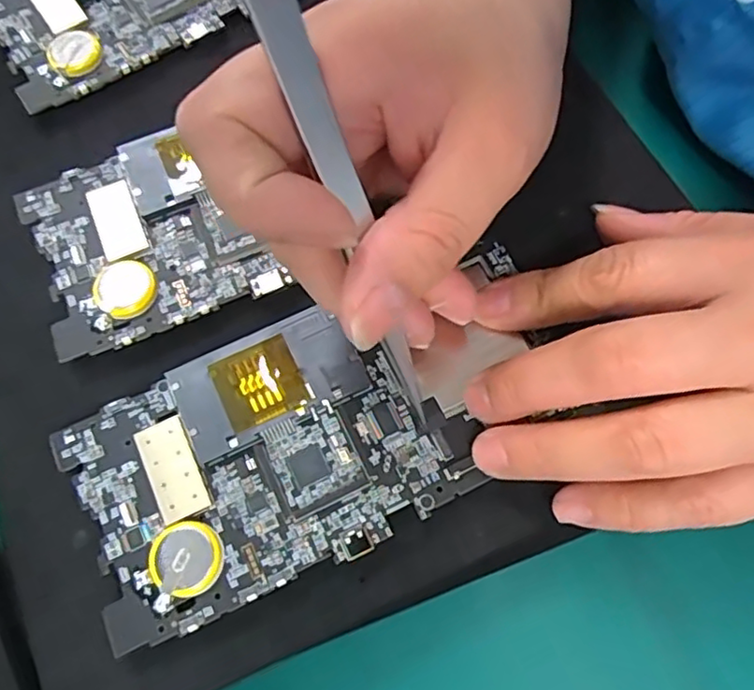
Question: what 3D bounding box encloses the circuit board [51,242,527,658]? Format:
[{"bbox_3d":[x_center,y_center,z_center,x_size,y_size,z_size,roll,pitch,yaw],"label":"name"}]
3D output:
[{"bbox_3d":[-0.018,0.025,0.193,0.144,0.006,0.070,-25,73,-6],"label":"circuit board"}]

